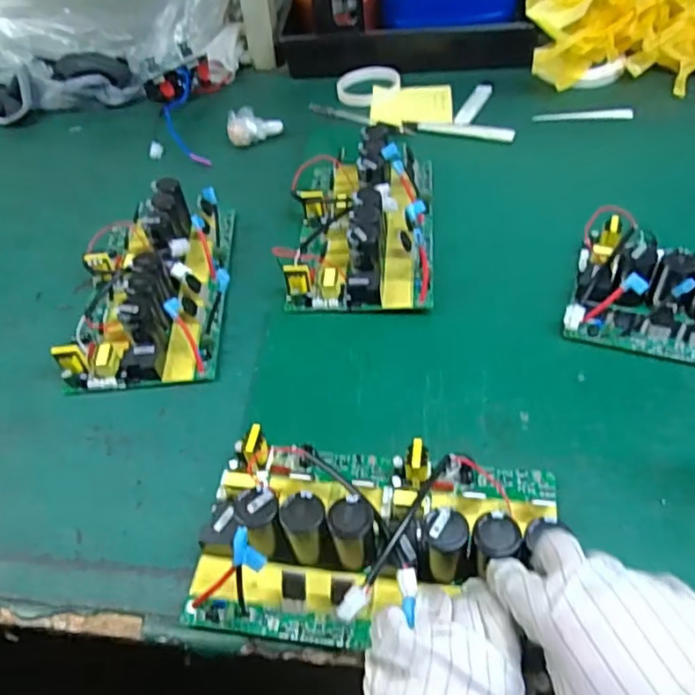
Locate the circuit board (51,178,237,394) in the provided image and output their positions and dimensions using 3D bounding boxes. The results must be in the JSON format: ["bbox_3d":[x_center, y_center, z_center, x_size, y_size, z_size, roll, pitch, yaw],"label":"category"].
[{"bbox_3d":[-0.191,-0.070,0.605,0.139,0.057,0.232,-7,48,1],"label":"circuit board"}]

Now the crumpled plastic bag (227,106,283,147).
[{"bbox_3d":[-0.120,-0.285,0.800,0.067,0.029,0.044,-15,49,-7],"label":"crumpled plastic bag"}]

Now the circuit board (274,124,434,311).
[{"bbox_3d":[0.014,-0.140,0.639,0.144,0.059,0.243,0,49,7],"label":"circuit board"}]

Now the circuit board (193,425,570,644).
[{"bbox_3d":[0.018,0.117,0.415,0.237,0.056,0.134,1,49,8],"label":"circuit board"}]

